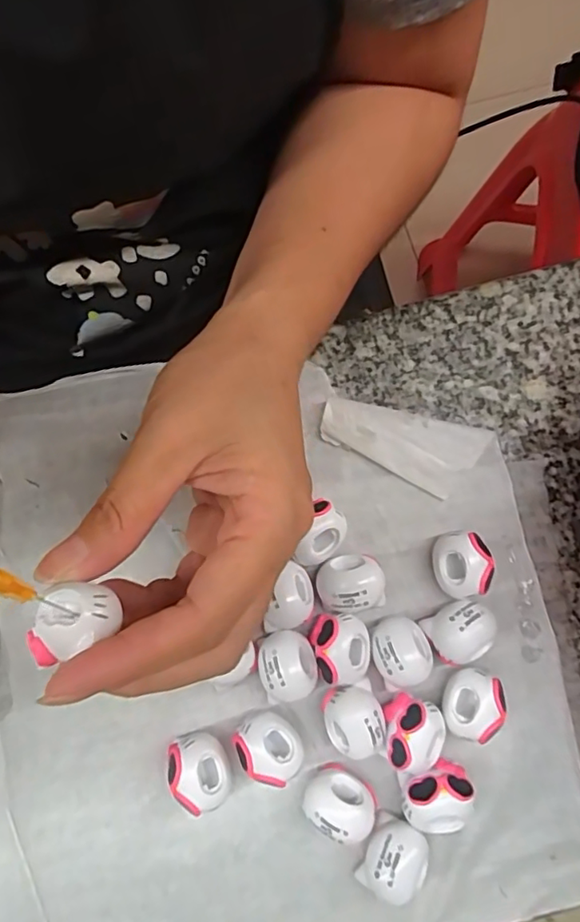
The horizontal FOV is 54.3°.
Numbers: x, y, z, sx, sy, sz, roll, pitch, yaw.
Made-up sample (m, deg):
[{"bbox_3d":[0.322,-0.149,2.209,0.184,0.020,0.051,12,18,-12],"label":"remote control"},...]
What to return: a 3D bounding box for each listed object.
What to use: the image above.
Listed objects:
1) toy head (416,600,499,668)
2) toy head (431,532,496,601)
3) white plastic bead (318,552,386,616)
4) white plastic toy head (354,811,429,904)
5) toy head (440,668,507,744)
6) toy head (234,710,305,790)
[{"bbox_3d":[0.064,0.065,0.214,0.023,0.018,0.022,0,80,-1],"label":"toy head"},{"bbox_3d":[0.066,0.040,0.218,0.019,0.019,0.024,-13,81,-3],"label":"toy head"},{"bbox_3d":[0.023,0.047,0.217,0.024,0.019,0.021,-16,81,-3],"label":"white plastic bead"},{"bbox_3d":[0.037,0.141,0.203,0.020,0.021,0.024,23,81,3],"label":"white plastic toy head"},{"bbox_3d":[0.067,0.090,0.209,0.020,0.017,0.023,25,81,3],"label":"toy head"},{"bbox_3d":[-0.008,0.104,0.207,0.020,0.019,0.024,-44,84,-7],"label":"toy head"}]

